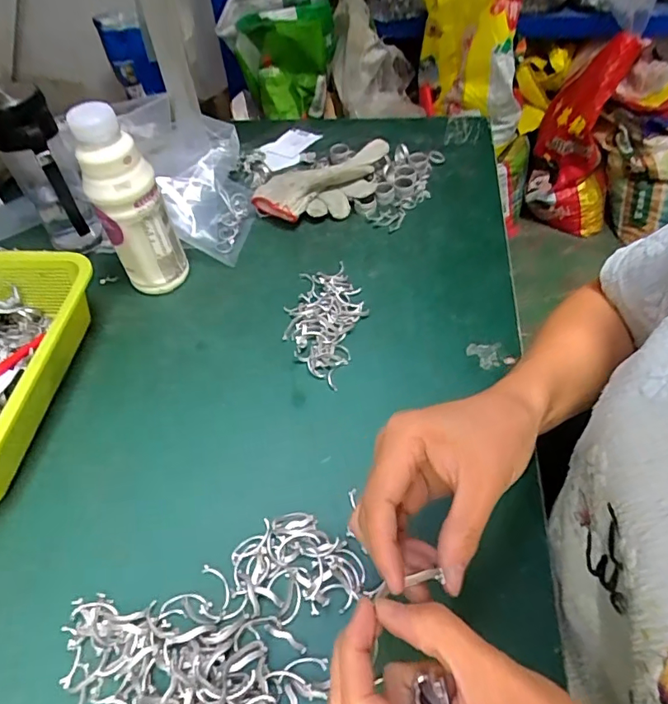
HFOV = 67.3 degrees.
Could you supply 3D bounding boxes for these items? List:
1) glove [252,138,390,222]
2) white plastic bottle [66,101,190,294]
[{"bbox_3d":[-0.005,-0.221,0.663,0.201,0.039,0.092,-22,52,-15],"label":"glove"},{"bbox_3d":[-0.205,-0.145,0.517,0.052,0.198,0.061,16,53,16],"label":"white plastic bottle"}]

